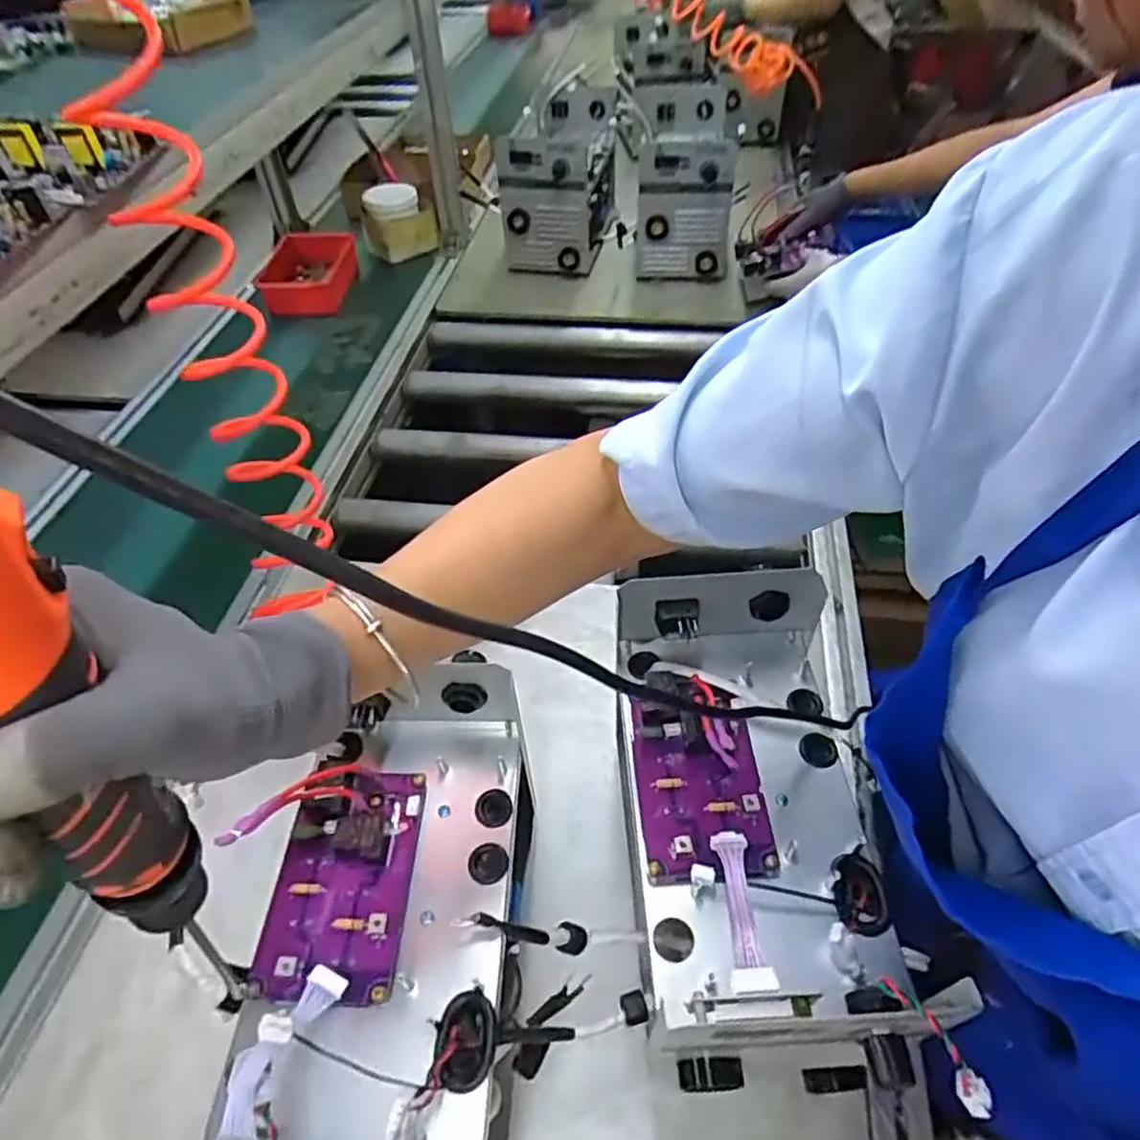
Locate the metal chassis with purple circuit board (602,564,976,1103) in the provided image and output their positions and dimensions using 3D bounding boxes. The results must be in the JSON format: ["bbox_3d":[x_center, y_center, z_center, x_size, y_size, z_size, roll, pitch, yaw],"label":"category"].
[{"bbox_3d":[0.120,0.143,0.467,0.159,0.088,0.296,-5,49,-2],"label":"metal chassis with purple circuit board"}]

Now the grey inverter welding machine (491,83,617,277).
[{"bbox_3d":[-0.017,-0.714,1.300,0.185,0.199,0.285,3,49,4],"label":"grey inverter welding machine"}]

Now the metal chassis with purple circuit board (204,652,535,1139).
[{"bbox_3d":[-0.106,0.213,0.436,0.168,0.112,0.272,-1,49,1],"label":"metal chassis with purple circuit board"}]

